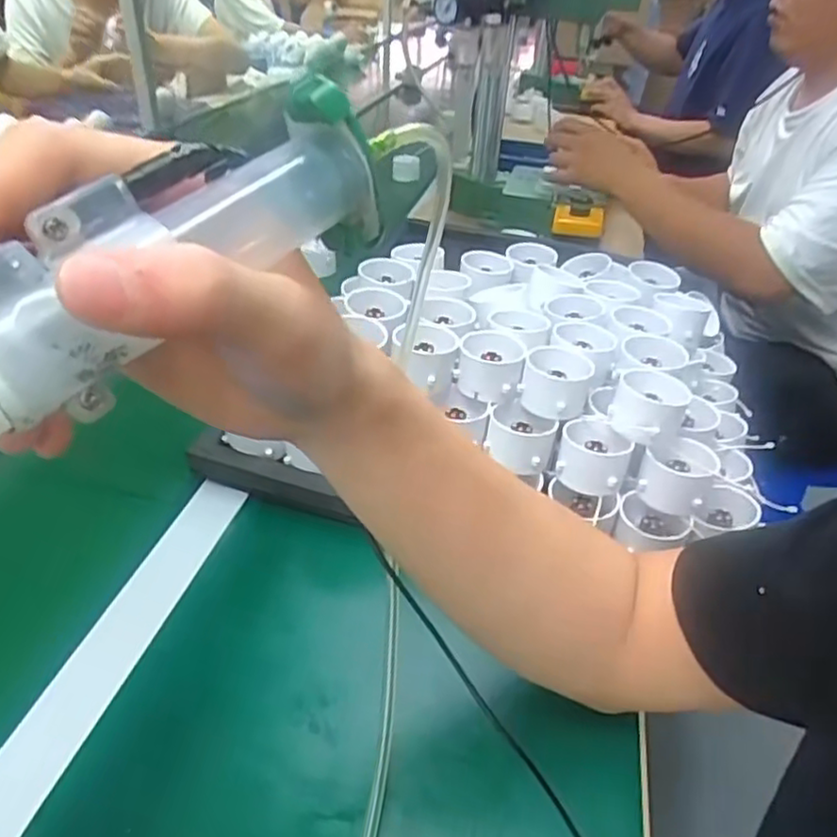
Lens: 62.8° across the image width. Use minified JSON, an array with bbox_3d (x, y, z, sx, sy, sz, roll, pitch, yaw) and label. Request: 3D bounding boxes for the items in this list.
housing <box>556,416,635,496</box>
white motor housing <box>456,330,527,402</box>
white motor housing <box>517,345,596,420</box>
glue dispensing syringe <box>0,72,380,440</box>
[{"bbox_3d":[0.127,0.030,0.497,0.051,0.042,0.045,14,36,16],"label":"housing"},{"bbox_3d":[0.055,-0.037,0.524,0.048,0.042,0.049,10,35,10],"label":"white motor housing"},{"bbox_3d":[0.103,-0.025,0.512,0.049,0.039,0.050,12,35,12],"label":"white motor housing"},{"bbox_3d":[-0.078,-0.027,0.161,0.026,0.037,0.171,28,57,27],"label":"glue dispensing syringe"}]

